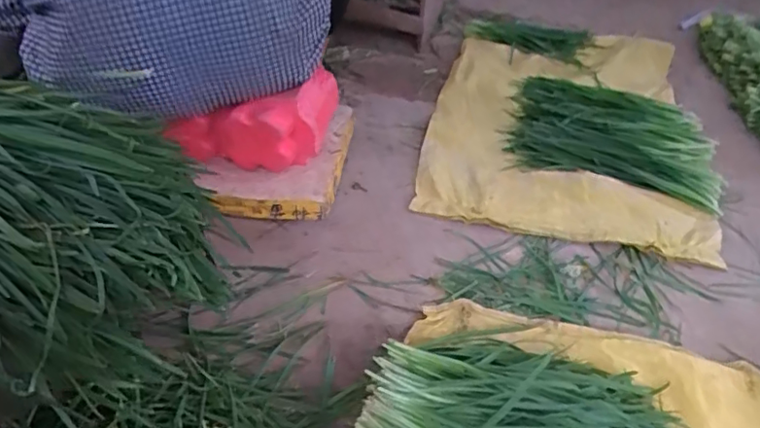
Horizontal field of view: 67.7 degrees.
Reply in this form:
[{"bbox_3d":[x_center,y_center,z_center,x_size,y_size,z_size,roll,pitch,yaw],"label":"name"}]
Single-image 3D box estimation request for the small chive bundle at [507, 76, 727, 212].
[{"bbox_3d":[0.509,-0.186,1.258,0.425,0.033,0.389,15,41,12],"label":"small chive bundle"}]

